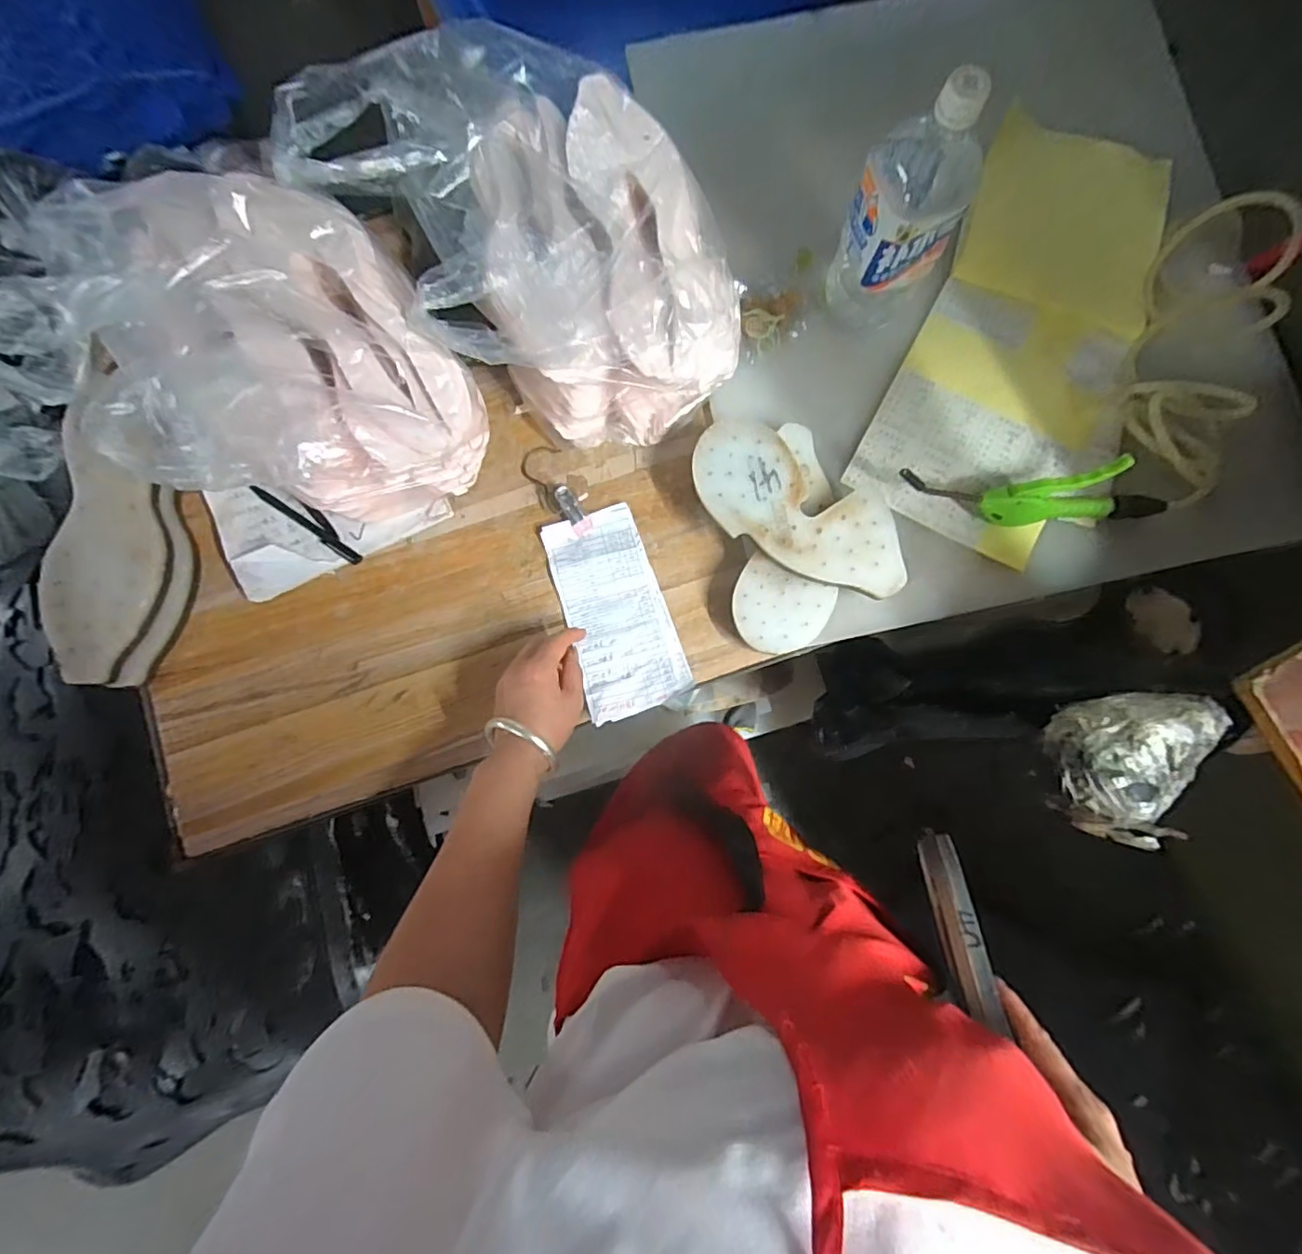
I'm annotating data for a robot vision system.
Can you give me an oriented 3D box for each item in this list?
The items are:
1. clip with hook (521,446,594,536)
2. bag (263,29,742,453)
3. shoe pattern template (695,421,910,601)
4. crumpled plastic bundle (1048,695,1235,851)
[{"bbox_3d":[-0.096,-0.141,0.583,0.041,0.038,0.105,-28,84,-4],"label":"clip with hook"},{"bbox_3d":[-0.093,-0.347,0.542,0.273,0.148,0.370,-44,85,-5],"label":"bag"},{"bbox_3d":[0.137,-0.109,0.539,0.209,0.010,0.108,20,85,5],"label":"shoe pattern template"},{"bbox_3d":[0.326,0.090,0.404,0.091,0.051,0.111,26,83,3],"label":"crumpled plastic bundle"}]

